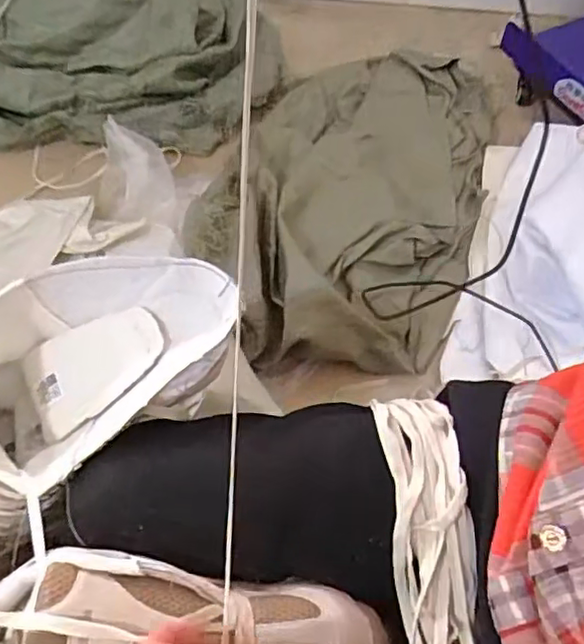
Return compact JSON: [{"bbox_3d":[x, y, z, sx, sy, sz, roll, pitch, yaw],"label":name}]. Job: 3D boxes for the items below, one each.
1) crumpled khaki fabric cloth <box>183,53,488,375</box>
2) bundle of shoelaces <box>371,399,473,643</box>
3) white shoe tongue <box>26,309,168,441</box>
[{"bbox_3d":[0.095,-0.227,1.005,0.410,0.108,0.682,16,59,9],"label":"crumpled khaki fabric cloth"},{"bbox_3d":[0.093,0.194,0.390,0.067,0.049,0.267,-4,58,-3],"label":"bundle of shoelaces"},{"bbox_3d":[-0.169,0.038,0.530,0.128,0.015,0.082,-30,70,7],"label":"white shoe tongue"}]

